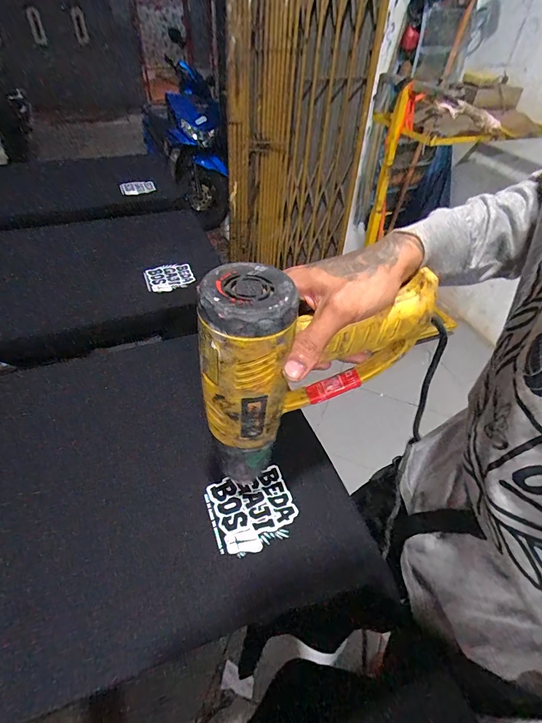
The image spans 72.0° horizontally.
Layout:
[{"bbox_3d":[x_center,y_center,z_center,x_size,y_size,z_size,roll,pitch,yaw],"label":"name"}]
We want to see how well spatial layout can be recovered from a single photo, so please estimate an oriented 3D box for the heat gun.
[{"bbox_3d":[0.038,0.000,0.331,0.194,0.171,0.067,-16,47,-18],"label":"heat gun"}]

